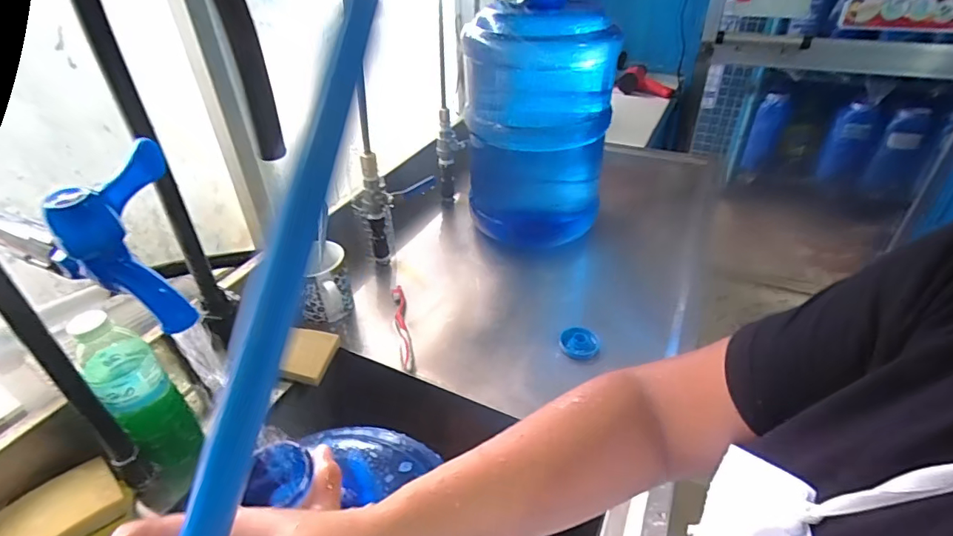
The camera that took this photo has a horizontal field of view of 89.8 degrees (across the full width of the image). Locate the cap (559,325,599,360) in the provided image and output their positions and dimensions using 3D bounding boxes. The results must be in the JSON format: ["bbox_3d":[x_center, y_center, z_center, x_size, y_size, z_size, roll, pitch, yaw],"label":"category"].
[{"bbox_3d":[0.150,0.109,0.698,0.056,0.017,0.055,-1,37,1],"label":"cap"}]

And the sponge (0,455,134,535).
[{"bbox_3d":[-0.419,0.246,0.479,0.073,0.034,0.103,25,45,31],"label":"sponge"}]

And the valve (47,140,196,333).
[{"bbox_3d":[-0.190,-0.013,0.262,0.052,0.084,0.057,-16,39,-18],"label":"valve"}]

